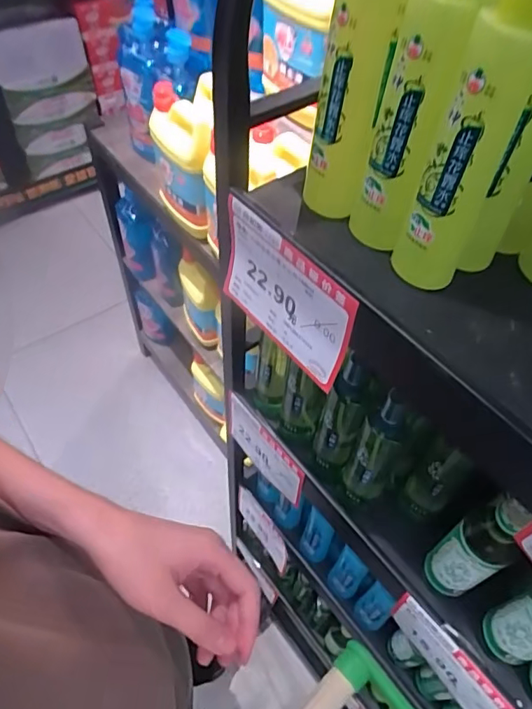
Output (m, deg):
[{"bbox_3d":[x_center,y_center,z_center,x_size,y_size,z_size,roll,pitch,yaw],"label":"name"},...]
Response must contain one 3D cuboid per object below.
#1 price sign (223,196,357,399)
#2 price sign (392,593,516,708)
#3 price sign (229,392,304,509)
[{"bbox_3d":[0.012,-0.047,0.411,0.006,0.104,0.138,-30,60,-28],"label":"price sign"},{"bbox_3d":[0.180,0.301,0.500,0.011,0.074,0.138,-30,60,-23],"label":"price sign"},{"bbox_3d":[-0.005,0.123,0.647,0.011,0.113,0.140,-30,59,-25],"label":"price sign"}]

